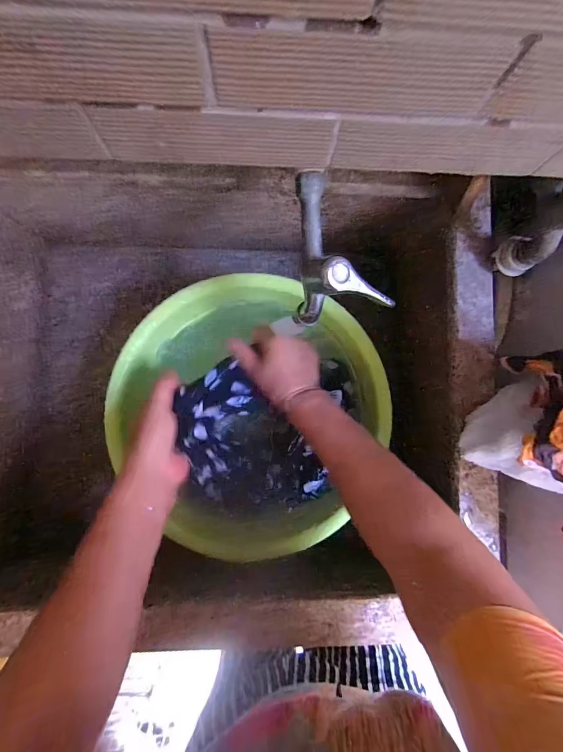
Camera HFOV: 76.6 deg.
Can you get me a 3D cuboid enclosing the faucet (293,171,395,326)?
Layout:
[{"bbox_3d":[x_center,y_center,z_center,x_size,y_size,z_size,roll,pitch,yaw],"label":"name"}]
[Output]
[{"bbox_3d":[0.046,-0.106,0.298,0.070,0.068,0.107,-7,87,-3],"label":"faucet"}]

